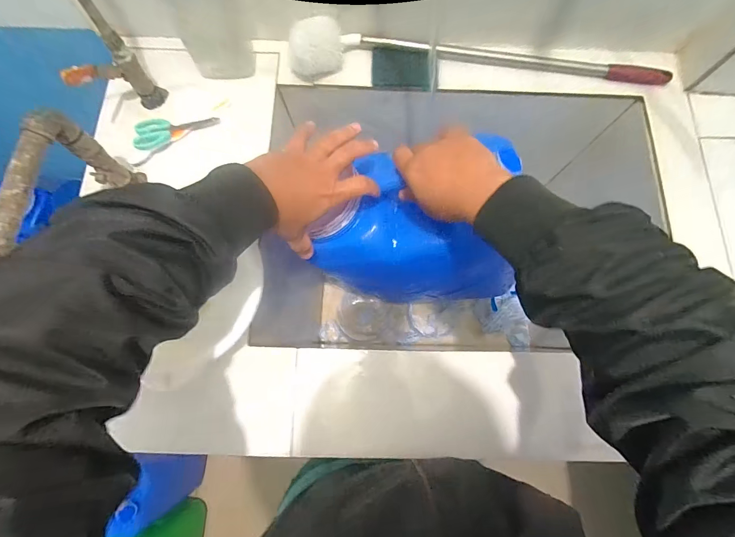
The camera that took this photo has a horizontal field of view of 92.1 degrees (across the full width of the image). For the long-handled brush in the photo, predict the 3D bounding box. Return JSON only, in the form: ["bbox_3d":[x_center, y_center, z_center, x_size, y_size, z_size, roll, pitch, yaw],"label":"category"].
[{"bbox_3d":[0.182,-0.339,0.552,0.585,0.078,0.082,-1,76,-1],"label":"long-handled brush"}]

